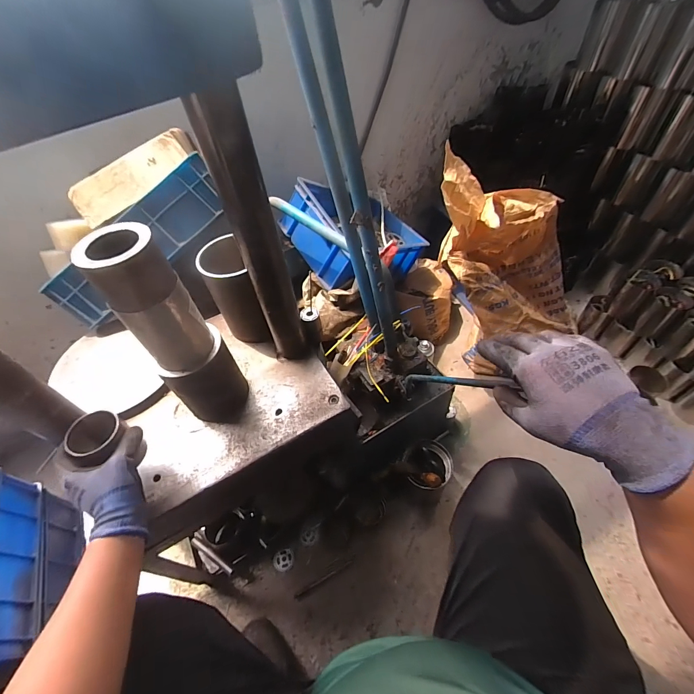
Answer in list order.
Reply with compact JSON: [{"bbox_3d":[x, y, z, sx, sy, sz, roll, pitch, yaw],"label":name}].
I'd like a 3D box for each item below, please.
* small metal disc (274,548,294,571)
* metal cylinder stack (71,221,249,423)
[{"bbox_3d":[-0.159,0.535,0.872,0.051,0.007,0.048,-3,51,4],"label":"small metal disc"},{"bbox_3d":[-0.250,-0.009,0.532,0.103,0.348,0.107,-30,54,-17],"label":"metal cylinder stack"}]

